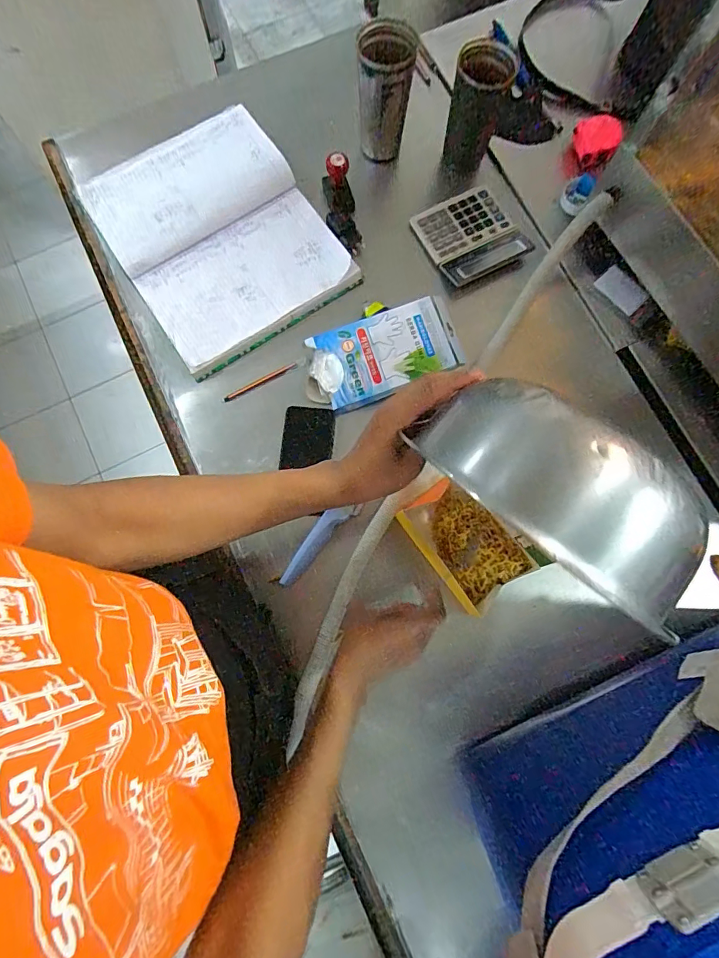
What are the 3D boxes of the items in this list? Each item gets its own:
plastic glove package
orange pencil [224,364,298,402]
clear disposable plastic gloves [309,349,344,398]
[{"bbox_3d":[0.037,-0.187,0.676,0.211,0.048,0.118,-18,78,-5],"label":"plastic glove package"},{"bbox_3d":[-0.152,-0.149,0.700,0.121,0.012,0.011,-26,79,-7],"label":"orange pencil"},{"bbox_3d":[-0.049,-0.161,0.686,0.047,0.032,0.064,-13,78,-5],"label":"clear disposable plastic gloves"}]

